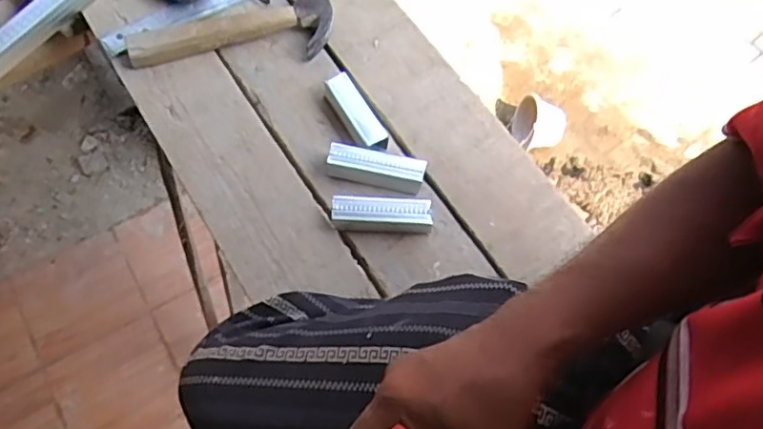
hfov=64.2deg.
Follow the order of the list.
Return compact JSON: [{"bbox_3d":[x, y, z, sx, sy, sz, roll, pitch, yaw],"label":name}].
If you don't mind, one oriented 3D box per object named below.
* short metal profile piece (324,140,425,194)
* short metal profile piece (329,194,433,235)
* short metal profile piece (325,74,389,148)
[{"bbox_3d":[-0.007,-0.052,0.675,0.107,0.031,0.031,12,65,4],"label":"short metal profile piece"},{"bbox_3d":[0.000,0.000,0.645,0.104,0.024,0.031,2,65,0],"label":"short metal profile piece"},{"bbox_3d":[-0.028,-0.120,0.707,0.028,0.031,0.097,-29,69,-14],"label":"short metal profile piece"}]

